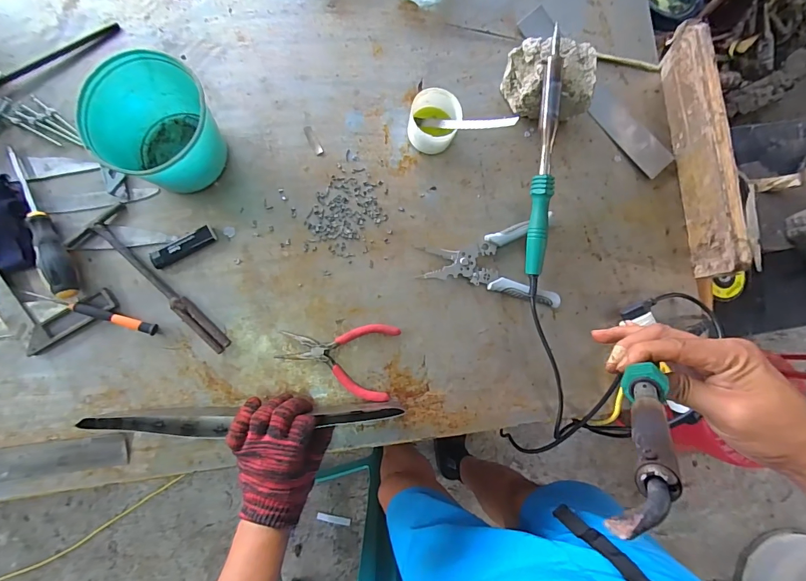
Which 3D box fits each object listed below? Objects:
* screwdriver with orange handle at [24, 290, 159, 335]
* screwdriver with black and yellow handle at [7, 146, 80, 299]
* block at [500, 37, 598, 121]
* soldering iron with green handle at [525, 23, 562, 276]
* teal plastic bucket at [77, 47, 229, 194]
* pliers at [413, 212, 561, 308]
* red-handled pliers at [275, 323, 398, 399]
[{"bbox_3d":[-0.372,0.026,0.475,0.148,0.021,0.013,18,85,-4],"label":"screwdriver with orange handle"},{"bbox_3d":[-0.435,-0.084,0.473,0.022,0.032,0.201,-25,89,-7],"label":"screwdriver with black and yellow handle"},{"bbox_3d":[0.194,-0.279,0.537,0.103,0.074,0.093,-1,85,-6],"label":"block"},{"bbox_3d":[0.182,-0.171,0.508,0.024,0.020,0.296,2,97,-7],"label":"soldering iron with green handle"},{"bbox_3d":[-0.276,-0.185,0.466,0.121,0.105,0.123,0,86,-5],"label":"teal plastic bucket"},{"bbox_3d":[0.118,-0.029,0.532,0.181,0.023,0.116,-7,87,-6],"label":"pliers"},{"bbox_3d":[-0.082,0.080,0.505,0.145,0.011,0.095,14,85,-4],"label":"red-handled pliers"}]

